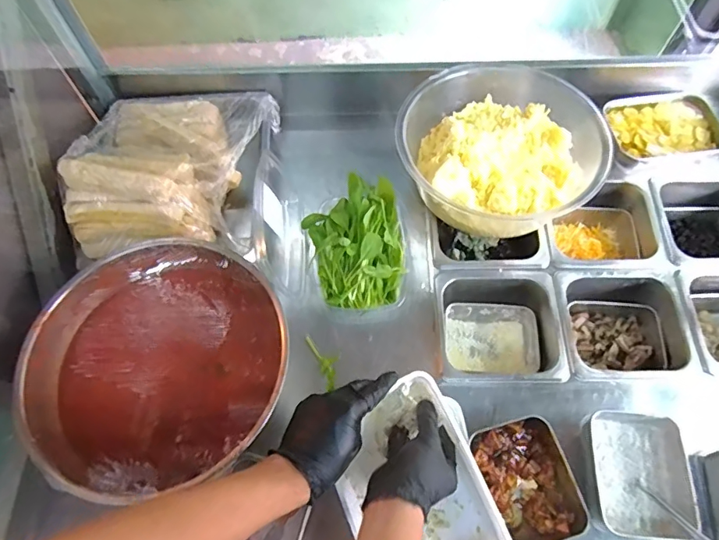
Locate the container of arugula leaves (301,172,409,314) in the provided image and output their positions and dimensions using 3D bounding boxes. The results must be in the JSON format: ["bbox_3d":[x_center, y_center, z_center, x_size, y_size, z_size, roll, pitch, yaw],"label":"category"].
[{"bbox_3d":[0.000,-0.033,0.709,0.142,0.063,0.194,-15,65,-5],"label":"container of arugula leaves"}]

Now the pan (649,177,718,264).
[{"bbox_3d":[0.546,-0.066,0.784,0.171,0.092,0.152,-2,65,1],"label":"pan"}]

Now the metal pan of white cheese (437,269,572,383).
[{"bbox_3d":[0.196,0.091,0.726,0.175,0.093,0.165,1,65,3],"label":"metal pan of white cheese"}]

